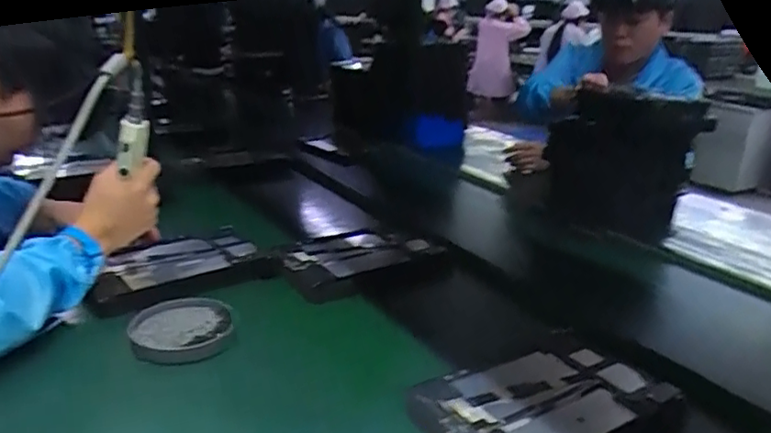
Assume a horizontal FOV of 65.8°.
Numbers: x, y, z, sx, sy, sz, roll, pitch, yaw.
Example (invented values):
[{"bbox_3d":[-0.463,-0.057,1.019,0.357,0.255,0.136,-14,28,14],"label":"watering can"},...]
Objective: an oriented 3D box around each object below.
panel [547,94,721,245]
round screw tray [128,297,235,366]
[{"bbox_3d":[0.489,-0.111,1.256,0.281,0.321,0.041,14,33,14],"label":"panel"},{"bbox_3d":[-0.240,0.133,0.703,0.113,0.030,0.108,1,17,-16],"label":"round screw tray"}]

